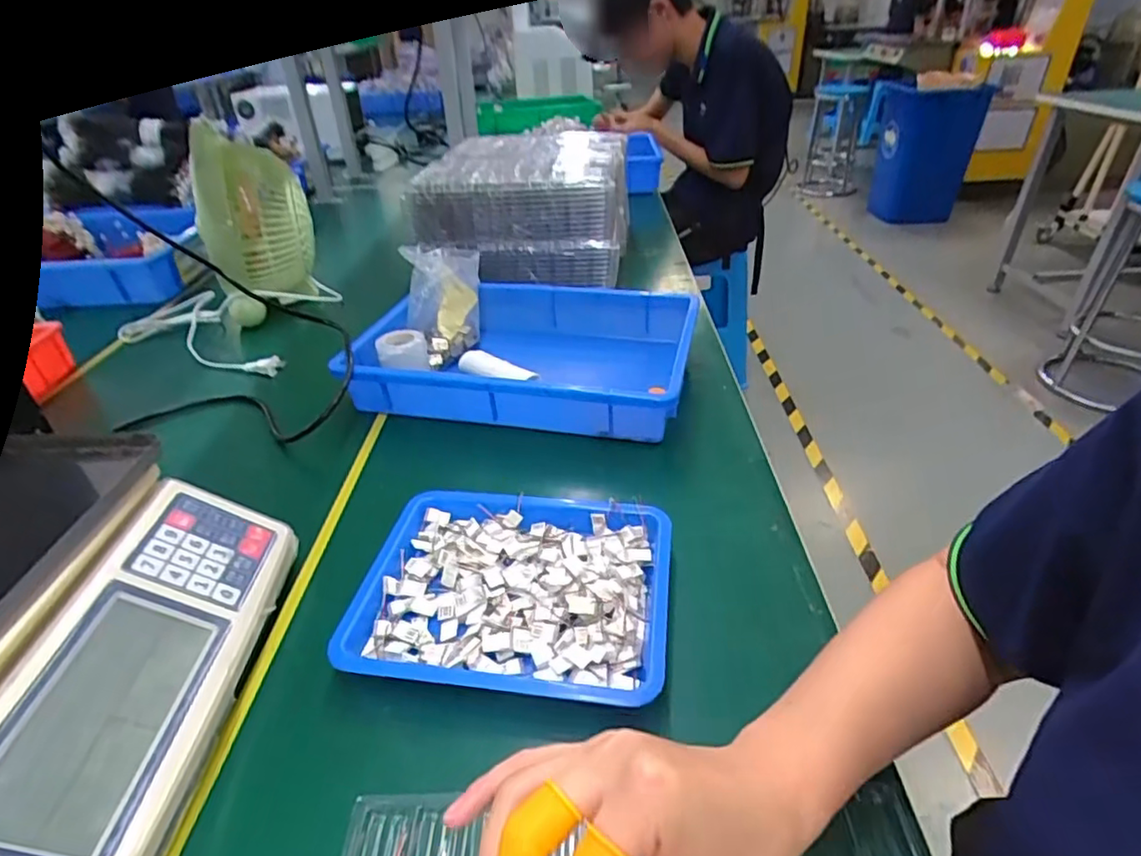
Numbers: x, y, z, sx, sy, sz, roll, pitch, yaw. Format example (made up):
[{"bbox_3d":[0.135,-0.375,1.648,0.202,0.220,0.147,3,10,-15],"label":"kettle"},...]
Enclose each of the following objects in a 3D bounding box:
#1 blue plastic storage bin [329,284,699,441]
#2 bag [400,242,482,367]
[{"bbox_3d":[-0.055,-0.080,0.716,0.371,0.080,0.245,6,35,12],"label":"blue plastic storage bin"},{"bbox_3d":[-0.157,-0.155,0.749,0.095,0.119,0.102,-5,35,-2],"label":"bag"}]

